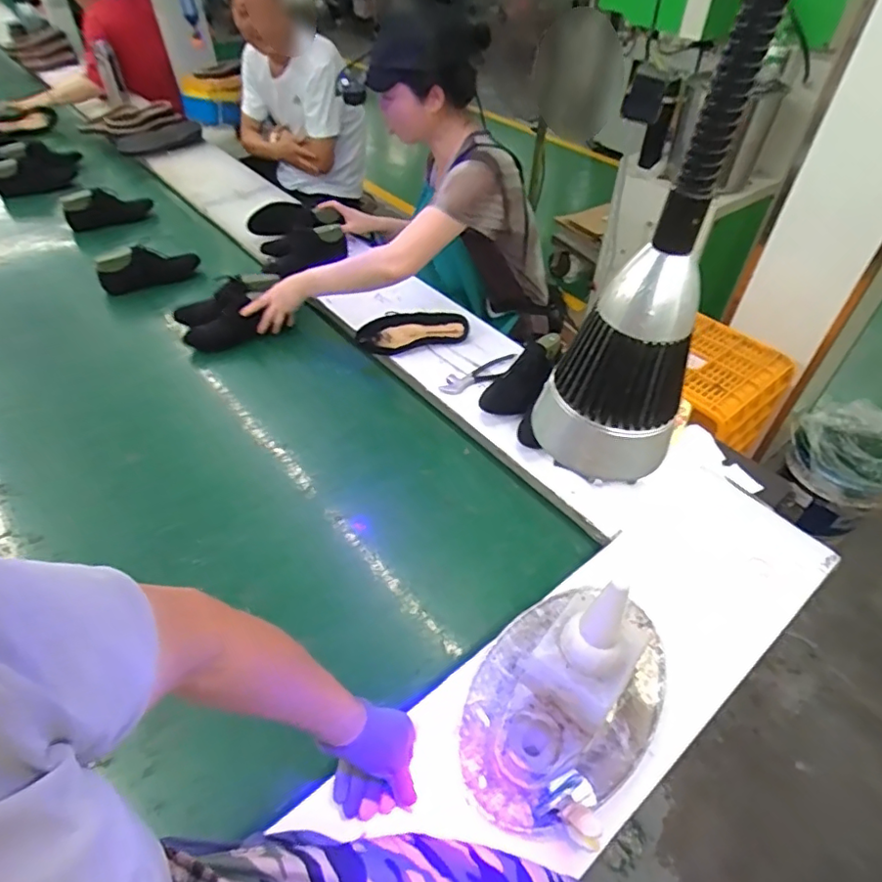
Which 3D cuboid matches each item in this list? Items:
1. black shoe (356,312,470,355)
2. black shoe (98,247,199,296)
[{"bbox_3d":[-0.060,-0.239,1.231,0.245,0.074,0.057,-10,46,-11],"label":"black shoe"},{"bbox_3d":[-0.837,-0.497,1.638,0.251,0.142,0.088,-4,45,-5],"label":"black shoe"}]

